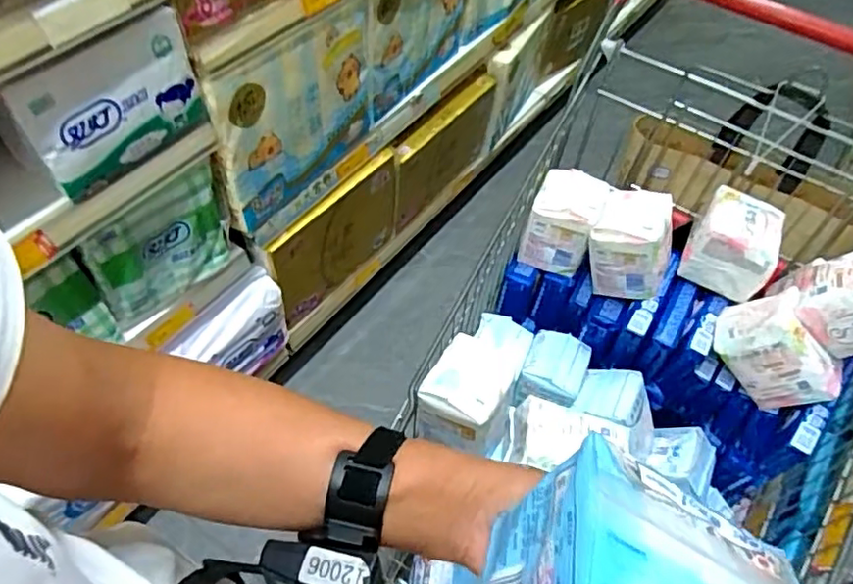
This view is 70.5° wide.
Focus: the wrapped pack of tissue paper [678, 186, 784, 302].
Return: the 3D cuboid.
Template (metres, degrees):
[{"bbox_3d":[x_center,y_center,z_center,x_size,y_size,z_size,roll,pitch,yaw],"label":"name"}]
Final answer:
[{"bbox_3d":[0.411,-0.068,0.812,0.106,0.078,0.120,25,57,12],"label":"wrapped pack of tissue paper"}]

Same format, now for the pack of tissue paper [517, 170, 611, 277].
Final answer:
[{"bbox_3d":[0.195,-0.104,0.869,0.090,0.113,0.111,20,56,8],"label":"pack of tissue paper"}]

